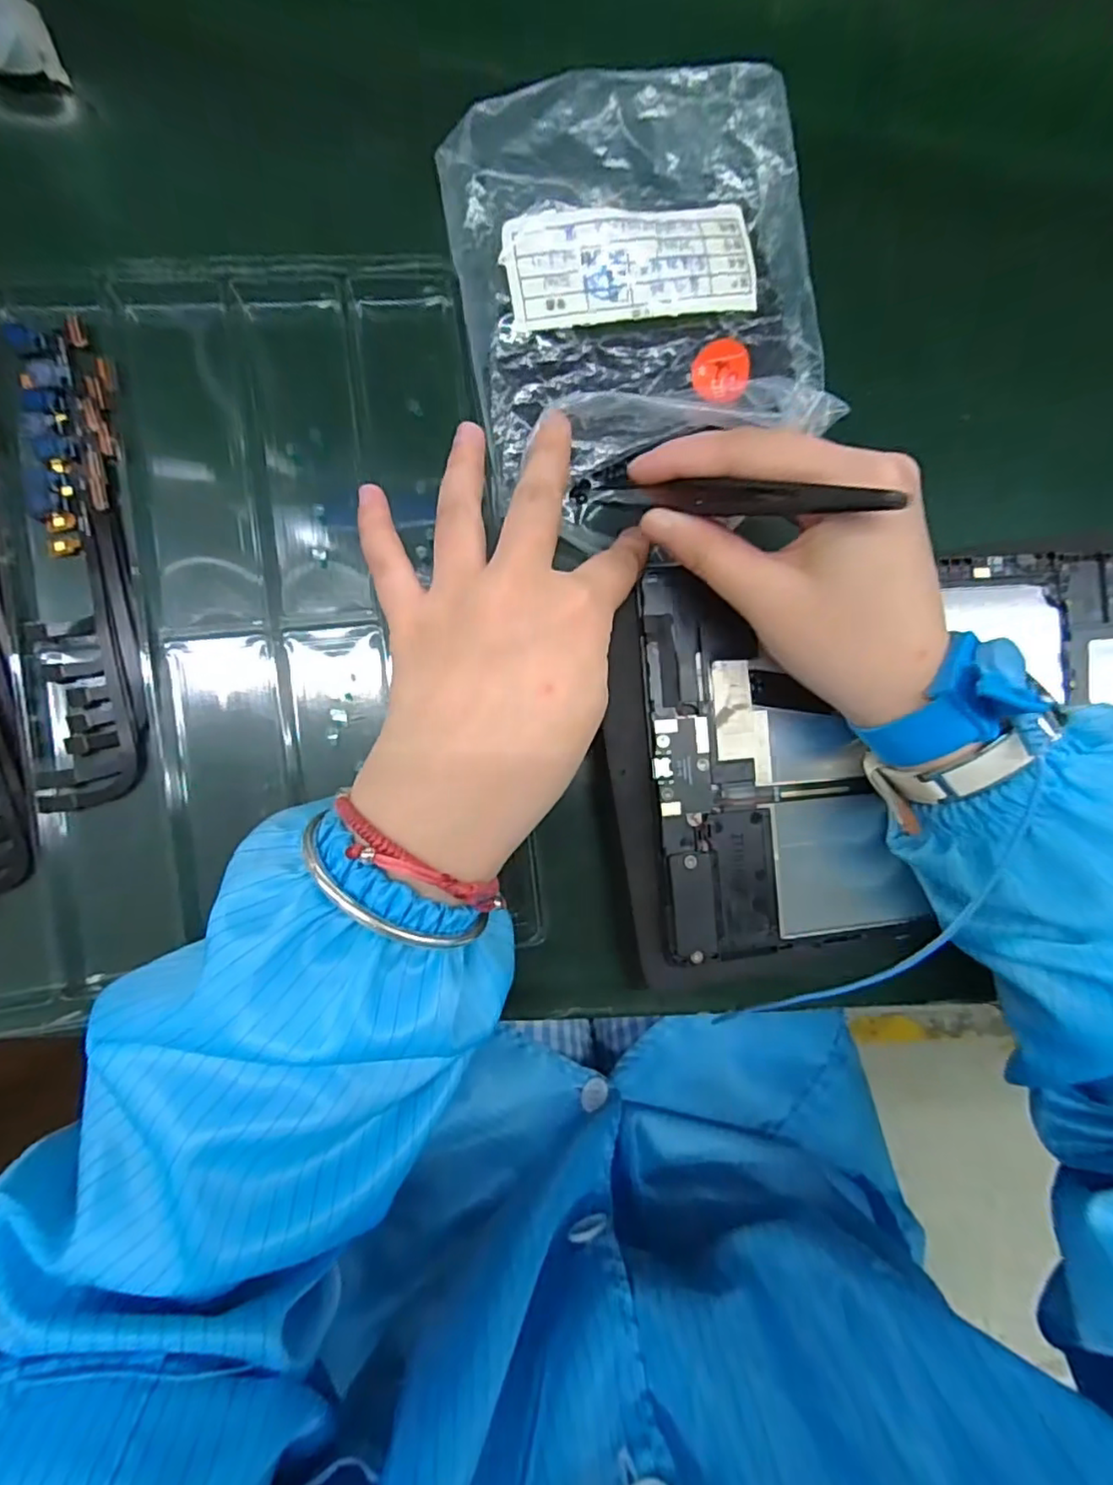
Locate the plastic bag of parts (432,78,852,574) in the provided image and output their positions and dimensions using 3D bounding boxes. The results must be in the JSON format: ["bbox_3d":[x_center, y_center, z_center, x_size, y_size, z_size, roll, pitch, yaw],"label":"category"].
[{"bbox_3d":[0.036,-0.164,0.236,0.139,0.030,0.147,-12,94,-8],"label":"plastic bag of parts"}]

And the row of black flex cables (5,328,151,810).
[{"bbox_3d":[-0.169,-0.063,0.220,0.035,0.009,0.169,-4,88,-9],"label":"row of black flex cables"}]

